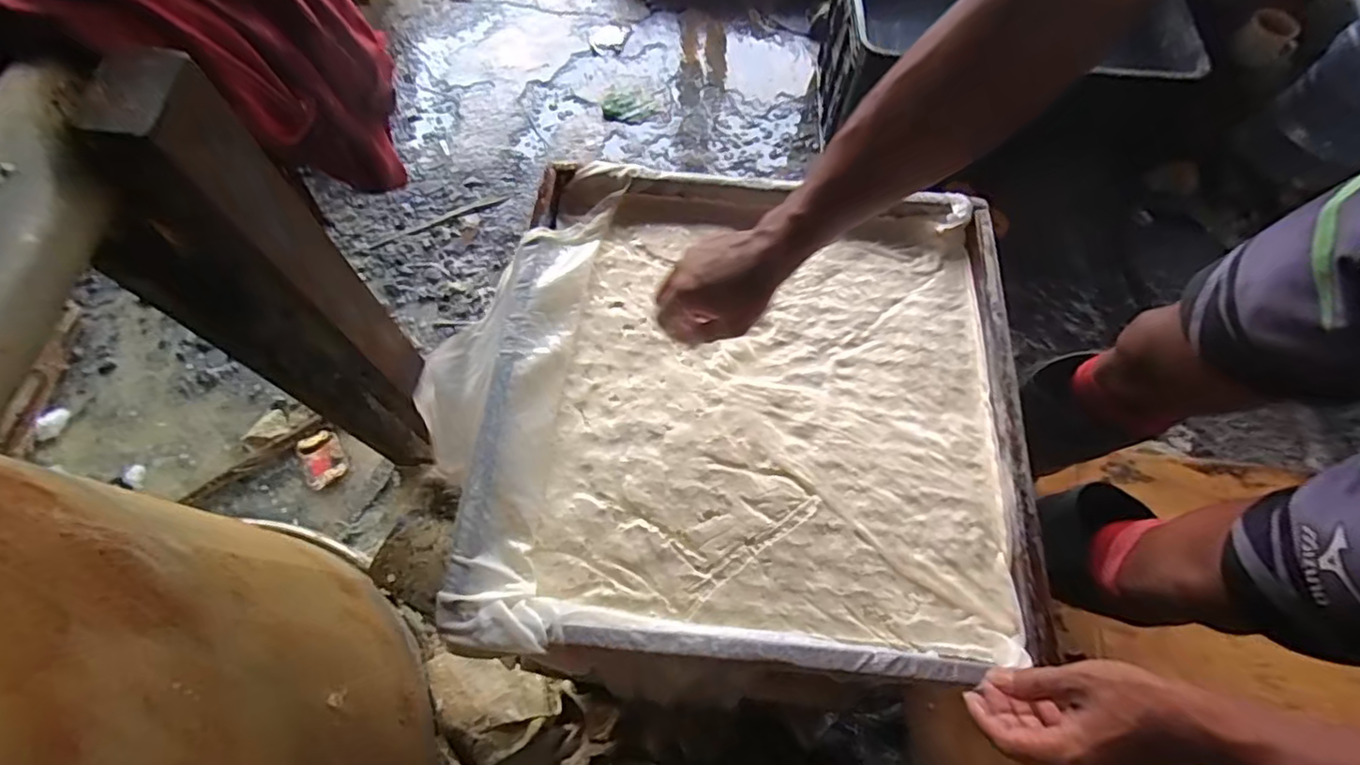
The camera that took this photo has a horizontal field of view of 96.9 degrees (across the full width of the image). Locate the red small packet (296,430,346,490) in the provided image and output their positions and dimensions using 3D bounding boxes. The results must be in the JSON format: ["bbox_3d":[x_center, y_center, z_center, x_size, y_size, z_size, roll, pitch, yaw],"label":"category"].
[{"bbox_3d":[-0.614,0.129,1.033,0.067,0.012,0.094,-27,69,-13],"label":"red small packet"}]

